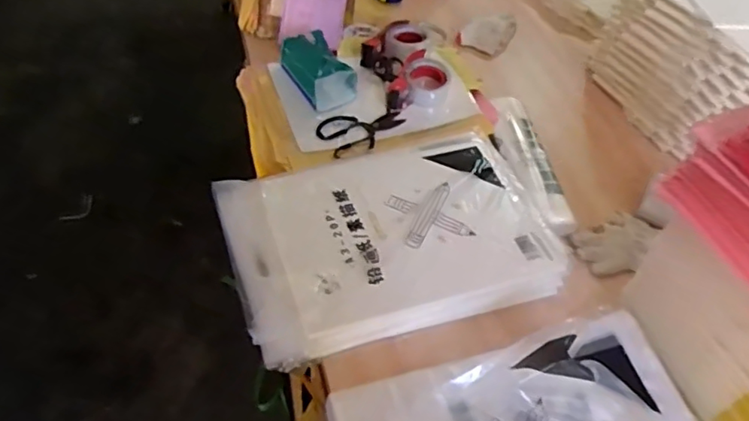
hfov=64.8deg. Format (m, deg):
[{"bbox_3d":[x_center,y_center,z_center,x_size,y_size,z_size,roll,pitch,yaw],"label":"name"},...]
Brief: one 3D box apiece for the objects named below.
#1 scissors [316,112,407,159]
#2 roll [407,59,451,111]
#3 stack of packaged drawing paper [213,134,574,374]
[{"bbox_3d":[-0.022,-0.150,1.109,0.169,0.020,0.096,-23,57,-24],"label":"scissors"},{"bbox_3d":[0.106,-0.250,1.173,0.088,0.055,0.103,11,50,2],"label":"roll"},{"bbox_3d":[0.028,0.030,0.934,0.501,0.070,0.332,-13,53,-17],"label":"stack of packaged drawing paper"}]

